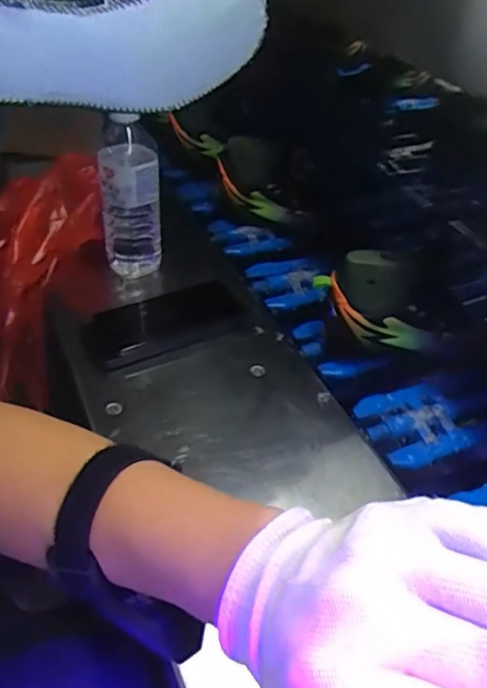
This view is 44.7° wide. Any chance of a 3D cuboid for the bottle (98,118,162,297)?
[{"bbox_3d":[-0.133,-0.161,0.700,0.069,0.219,0.063,-5,41,-10],"label":"bottle"}]

